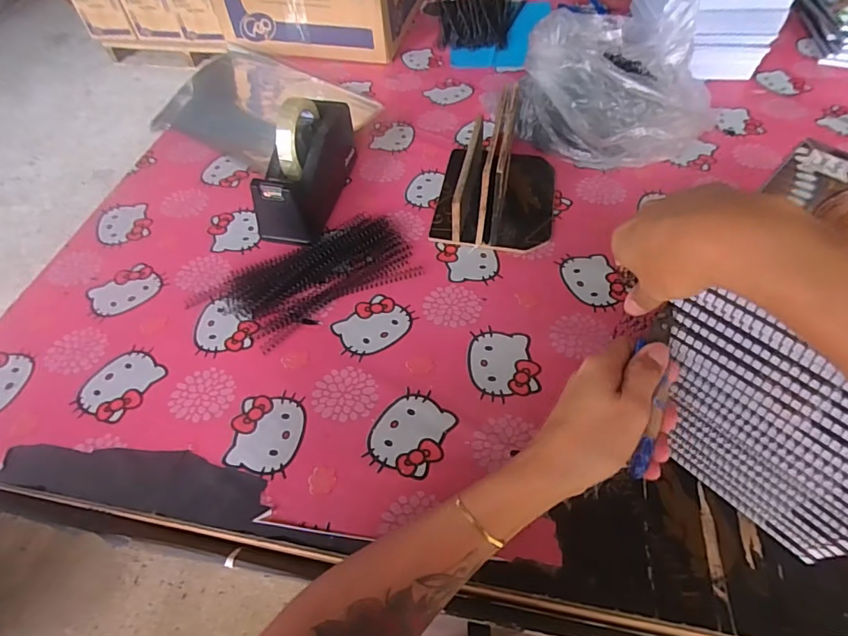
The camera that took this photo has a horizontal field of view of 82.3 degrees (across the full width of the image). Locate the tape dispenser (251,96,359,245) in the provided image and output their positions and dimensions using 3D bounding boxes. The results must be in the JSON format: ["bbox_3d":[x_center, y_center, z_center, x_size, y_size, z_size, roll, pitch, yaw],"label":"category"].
[{"bbox_3d":[-0.156,-0.207,0.644,0.076,0.124,0.205,10,53,10],"label":"tape dispenser"}]

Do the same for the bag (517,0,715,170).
[{"bbox_3d":[0.291,-0.352,0.711,0.251,0.164,0.251,32,60,25],"label":"bag"}]

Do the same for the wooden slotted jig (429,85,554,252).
[{"bbox_3d":[0.096,-0.194,0.626,0.152,0.119,0.179,7,52,8],"label":"wooden slotted jig"}]

